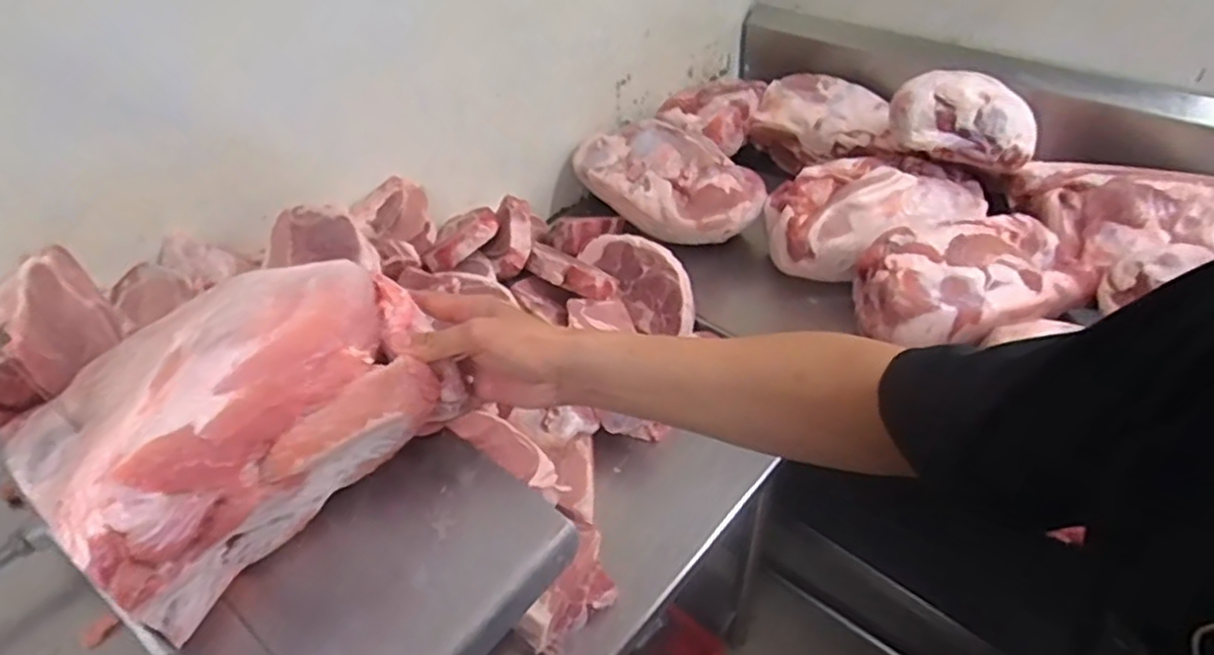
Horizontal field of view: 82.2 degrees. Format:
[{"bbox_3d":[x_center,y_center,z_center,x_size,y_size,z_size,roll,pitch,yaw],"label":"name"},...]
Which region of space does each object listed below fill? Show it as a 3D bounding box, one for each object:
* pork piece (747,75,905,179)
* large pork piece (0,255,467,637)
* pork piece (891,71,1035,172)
[{"bbox_3d":[0.430,-0.382,1.340,0.276,0.121,0.163,31,53,32],"label":"pork piece"},{"bbox_3d":[-0.225,0.057,0.465,0.149,0.135,0.236,29,52,31],"label":"large pork piece"},{"bbox_3d":[0.540,-0.315,1.058,0.194,0.105,0.089,9,44,14],"label":"pork piece"}]

